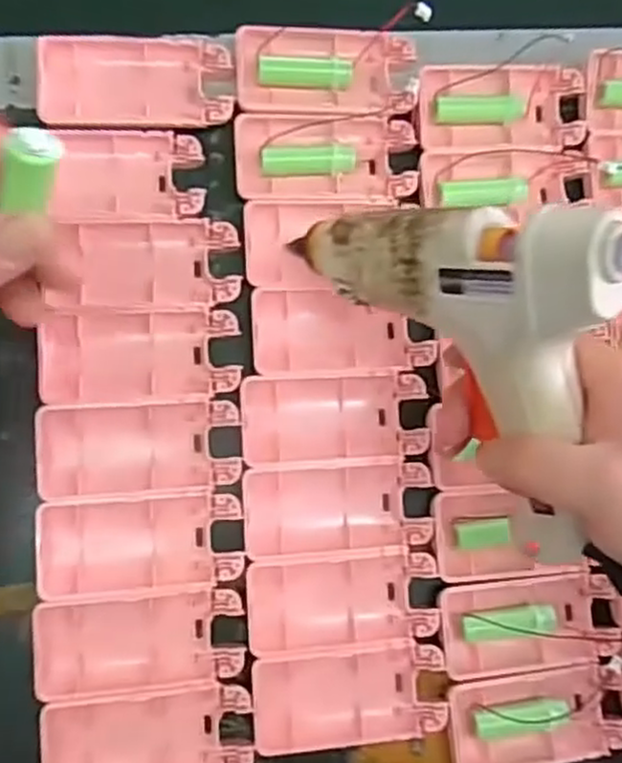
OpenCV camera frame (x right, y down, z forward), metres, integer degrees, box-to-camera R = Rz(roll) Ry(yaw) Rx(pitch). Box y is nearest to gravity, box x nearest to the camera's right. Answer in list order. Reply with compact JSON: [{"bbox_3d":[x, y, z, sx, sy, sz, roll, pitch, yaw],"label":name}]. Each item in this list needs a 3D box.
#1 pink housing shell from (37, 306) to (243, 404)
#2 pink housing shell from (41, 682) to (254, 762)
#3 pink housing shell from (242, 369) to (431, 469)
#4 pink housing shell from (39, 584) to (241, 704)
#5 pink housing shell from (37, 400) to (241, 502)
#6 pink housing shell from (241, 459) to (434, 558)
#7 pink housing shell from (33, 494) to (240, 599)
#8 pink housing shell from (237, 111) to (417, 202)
[{"bbox_3d":[-0.083,-0.013,0.357,0.093,0.017,0.045,-2,83,-10],"label":"pink housing shell"},{"bbox_3d":[-0.076,0.169,0.339,0.093,0.012,0.048,-4,83,-10],"label":"pink housing shell"},{"bbox_3d":[0.012,0.019,0.370,0.093,0.017,0.046,-3,83,-10],"label":"pink housing shell"},{"bbox_3d":[-0.081,0.123,0.343,0.092,0.015,0.045,-3,83,-10],"label":"pink housing shell"},{"bbox_3d":[-0.083,0.033,0.352,0.093,0.019,0.044,-2,83,-10],"label":"pink housing shell"},{"bbox_3d":[0.013,0.063,0.365,0.092,0.015,0.045,-2,83,-10],"label":"pink housing shell"},{"bbox_3d":[-0.082,0.077,0.347,0.093,0.014,0.044,-2,83,-10],"label":"pink housing shell"},{"bbox_3d":[0.008,-0.116,0.381,0.093,0.017,0.044,-2,83,-10],"label":"pink housing shell"}]

